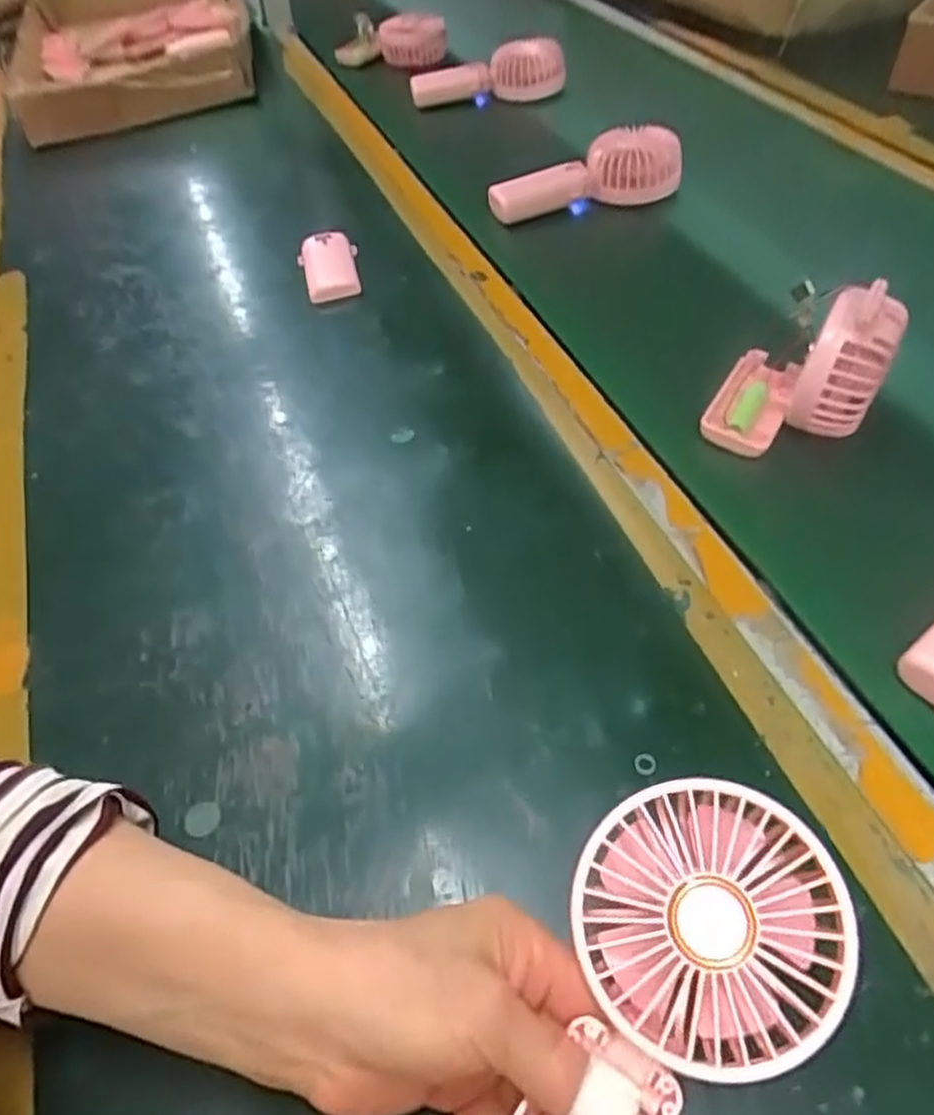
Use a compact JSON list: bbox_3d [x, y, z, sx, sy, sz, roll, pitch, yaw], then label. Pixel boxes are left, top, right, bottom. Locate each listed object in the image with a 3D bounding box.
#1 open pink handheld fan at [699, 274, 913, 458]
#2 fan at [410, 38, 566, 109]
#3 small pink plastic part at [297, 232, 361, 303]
[{"bbox_3d":[0.208,-0.114,0.482,0.089,0.111,0.083,23,56,23],"label":"open pink handheld fan"},{"bbox_3d":[0.026,-0.549,0.879,0.180,0.057,0.067,-8,49,-4],"label":"fan"},{"bbox_3d":[-0.118,-0.246,0.651,0.049,0.023,0.071,-11,50,-2],"label":"small pink plastic part"}]

